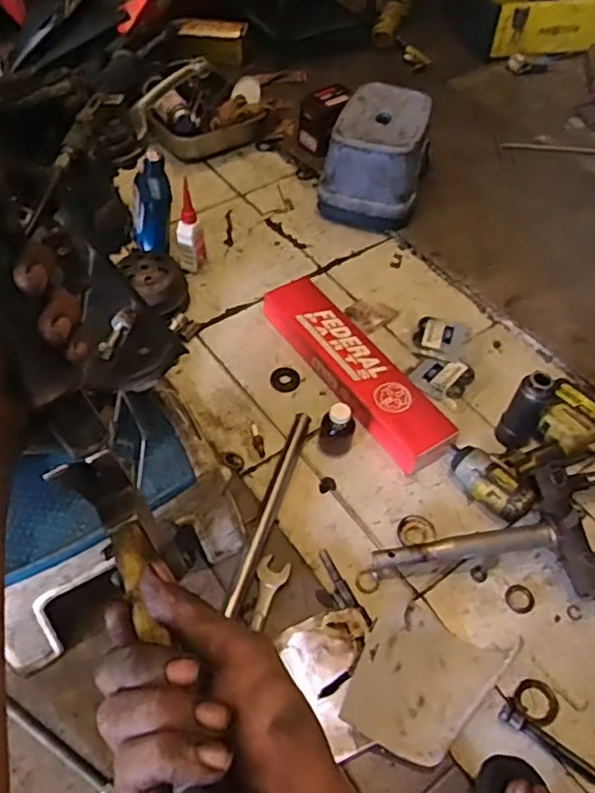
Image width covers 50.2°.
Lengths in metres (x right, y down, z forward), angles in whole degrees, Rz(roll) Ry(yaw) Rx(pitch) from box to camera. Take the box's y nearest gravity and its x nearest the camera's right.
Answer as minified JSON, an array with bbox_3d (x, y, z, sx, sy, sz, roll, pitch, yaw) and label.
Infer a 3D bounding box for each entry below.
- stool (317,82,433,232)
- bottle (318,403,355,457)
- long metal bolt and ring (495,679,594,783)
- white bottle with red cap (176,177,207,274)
[{"bbox_3d":[0.175,-0.507,1.352,0.199,0.188,0.244,18,54,10],"label":"stool"},{"bbox_3d":[0.059,0.053,0.981,0.052,0.095,0.044,19,54,11],"label":"bottle"},{"bbox_3d":[0.312,0.397,0.776,0.136,0.016,0.071,30,59,16],"label":"long metal bolt and ring"},{"bbox_3d":[-0.204,-0.310,1.200,0.054,0.157,0.046,-3,53,-6],"label":"white bottle with red cap"}]

